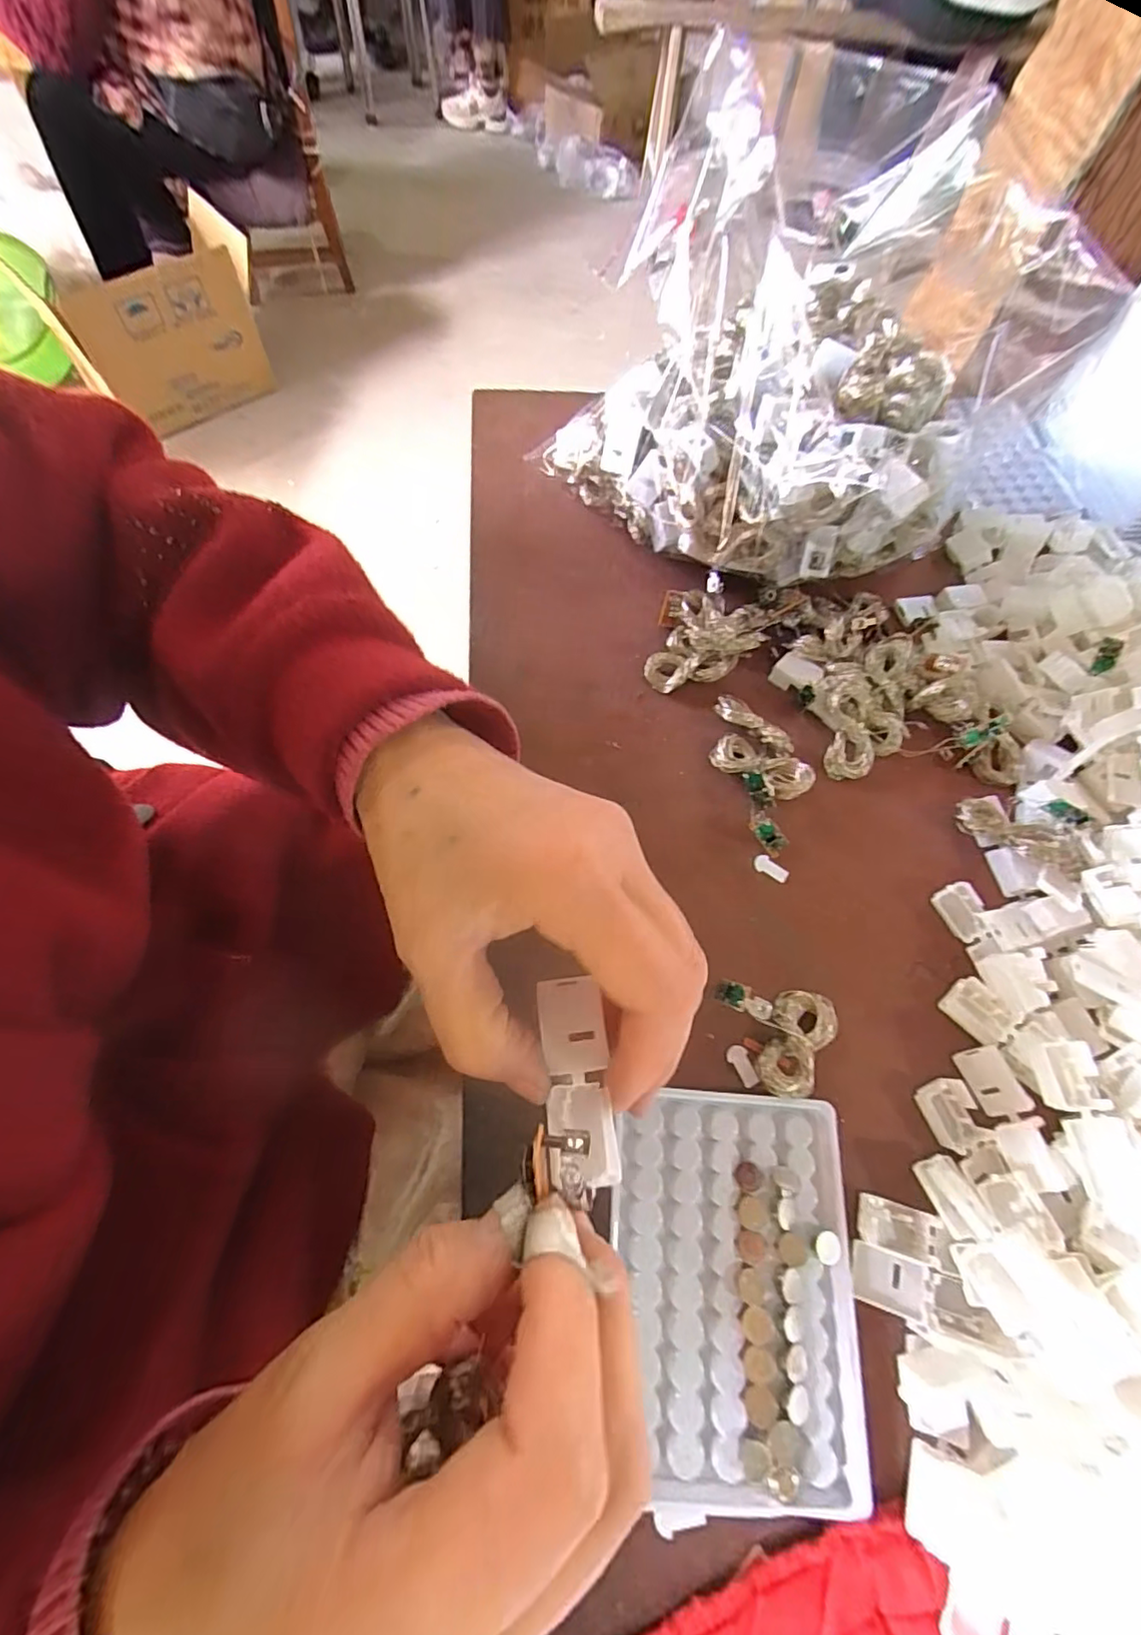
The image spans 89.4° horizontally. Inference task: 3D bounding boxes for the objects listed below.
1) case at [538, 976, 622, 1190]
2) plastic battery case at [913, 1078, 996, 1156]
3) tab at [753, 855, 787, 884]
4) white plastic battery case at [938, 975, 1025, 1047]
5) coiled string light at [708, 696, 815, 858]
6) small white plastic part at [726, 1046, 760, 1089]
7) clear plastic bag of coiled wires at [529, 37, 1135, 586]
[{"bbox_3d":[0.002,0.076,0.169,0.019,0.005,0.055,-7,66,-4],"label":"case"},{"bbox_3d":[0.167,0.130,0.252,0.022,0.007,0.027,-17,69,-10],"label":"plastic battery case"},{"bbox_3d":[0.103,0.025,0.295,0.018,0.004,0.009,29,68,11],"label":"tab"},{"bbox_3d":[0.190,0.091,0.268,0.020,0.011,0.027,-37,73,-17],"label":"white plastic battery case"},{"bbox_3d":[0.101,-0.027,0.307,0.040,0.021,0.086,-15,68,-9],"label":"coiled string light"},{"bbox_3d":[0.077,0.111,0.257,0.009,0.004,0.017,-17,69,-10],"label":"small white plastic part"},{"bbox_3d":[0.126,-0.251,0.326,0.188,0.158,0.230,-38,74,-17],"label":"clear plastic bag of coiled wires"}]

